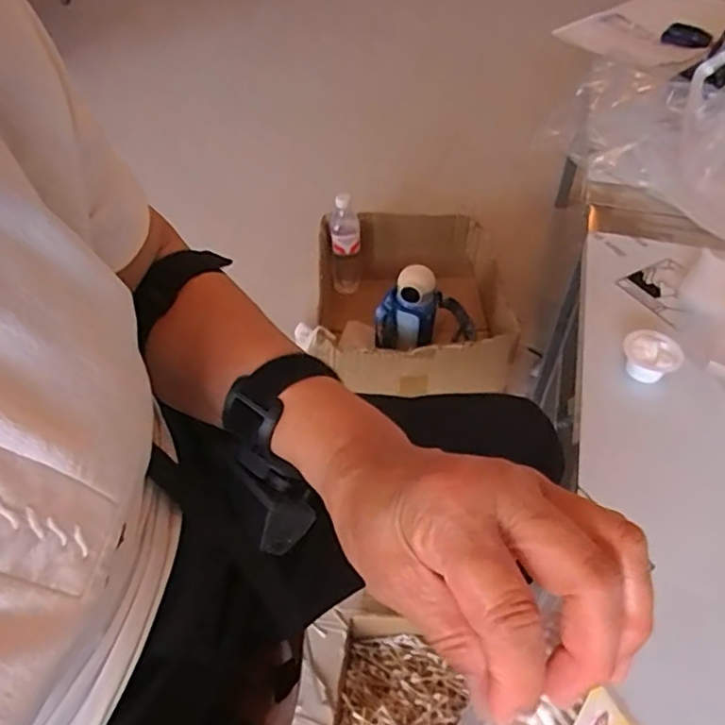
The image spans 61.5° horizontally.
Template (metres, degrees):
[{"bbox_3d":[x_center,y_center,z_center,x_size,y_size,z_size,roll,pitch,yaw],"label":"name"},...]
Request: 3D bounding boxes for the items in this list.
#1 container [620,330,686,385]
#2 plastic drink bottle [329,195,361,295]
[{"bbox_3d":[0.285,-0.004,0.607,0.053,0.028,0.057,0,47,0],"label":"container"},{"bbox_3d":[-0.035,-0.249,1.265,0.064,0.196,0.052,-2,19,-1],"label":"plastic drink bottle"}]

